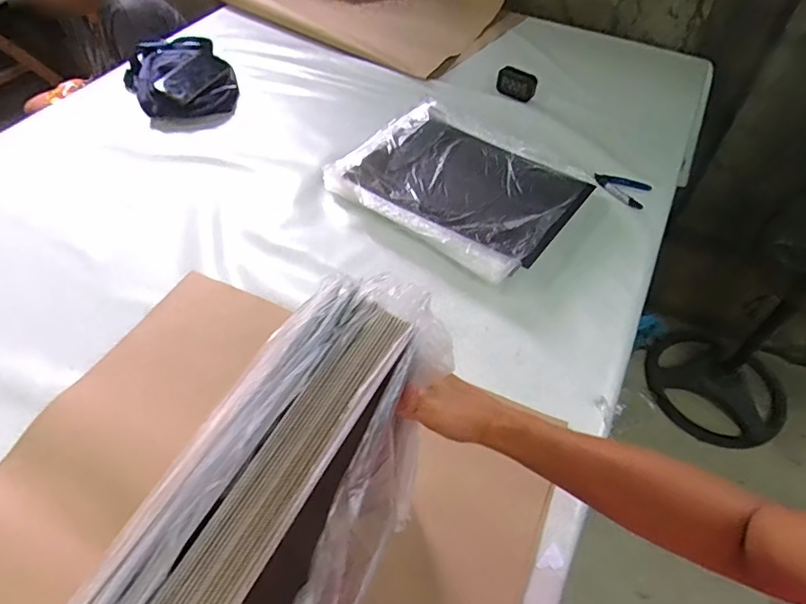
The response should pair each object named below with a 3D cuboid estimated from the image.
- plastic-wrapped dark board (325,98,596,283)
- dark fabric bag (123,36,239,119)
[{"bbox_3d":[0.104,-0.218,0.918,0.403,0.059,0.313,30,57,22],"label":"plastic-wrapped dark board"},{"bbox_3d":[-0.510,-0.526,1.164,0.226,0.070,0.336,-24,55,-19],"label":"dark fabric bag"}]

